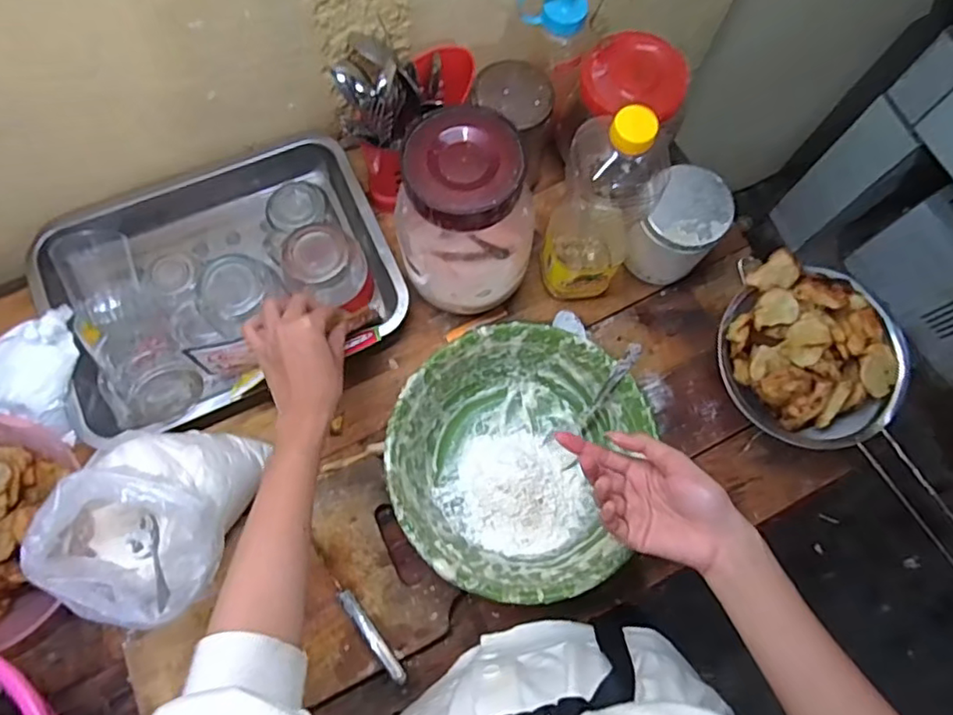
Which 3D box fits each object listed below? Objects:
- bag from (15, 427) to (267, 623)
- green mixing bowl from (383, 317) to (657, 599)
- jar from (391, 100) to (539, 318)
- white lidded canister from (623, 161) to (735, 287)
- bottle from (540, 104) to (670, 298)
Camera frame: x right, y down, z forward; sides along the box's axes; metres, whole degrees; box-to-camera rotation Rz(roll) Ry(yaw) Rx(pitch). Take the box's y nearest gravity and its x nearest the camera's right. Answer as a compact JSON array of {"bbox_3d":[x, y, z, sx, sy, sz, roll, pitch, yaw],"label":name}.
[{"bbox_3d":[-0.277,0.134,0.504,0.130,0.139,0.151,3,73,-1],"label":"bag"},{"bbox_3d":[0.032,0.092,0.563,0.214,0.072,0.235,1,73,-2],"label":"green mixing bowl"},{"bbox_3d":[-0.005,-0.122,0.557,0.112,0.181,0.117,1,73,-2],"label":"jar"},{"bbox_3d":[0.208,-0.132,0.631,0.076,0.107,0.089,40,76,10],"label":"white lidded canister"},{"bbox_3d":[0.112,-0.134,0.546,0.078,0.258,0.087,27,74,6],"label":"bottle"}]

